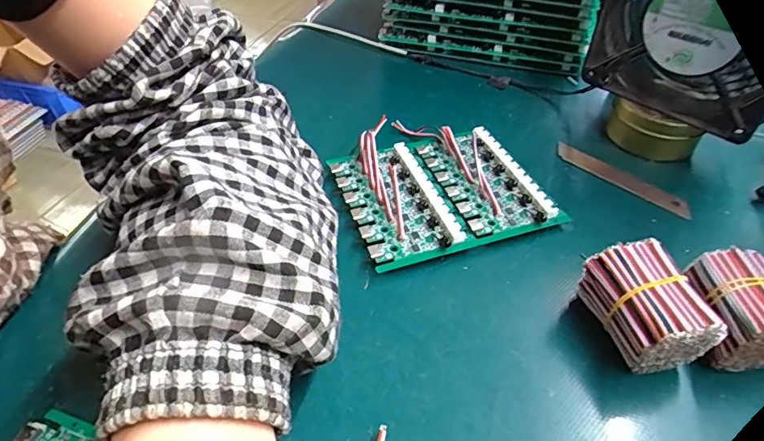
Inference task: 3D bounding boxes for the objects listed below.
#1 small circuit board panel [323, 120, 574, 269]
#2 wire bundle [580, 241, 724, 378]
[{"bbox_3d":[0.034,-0.026,0.312,0.115,0.026,0.112,-15,47,-15],"label":"small circuit board panel"},{"bbox_3d":[0.121,0.043,0.228,0.032,0.048,0.052,-12,46,-13],"label":"wire bundle"}]

